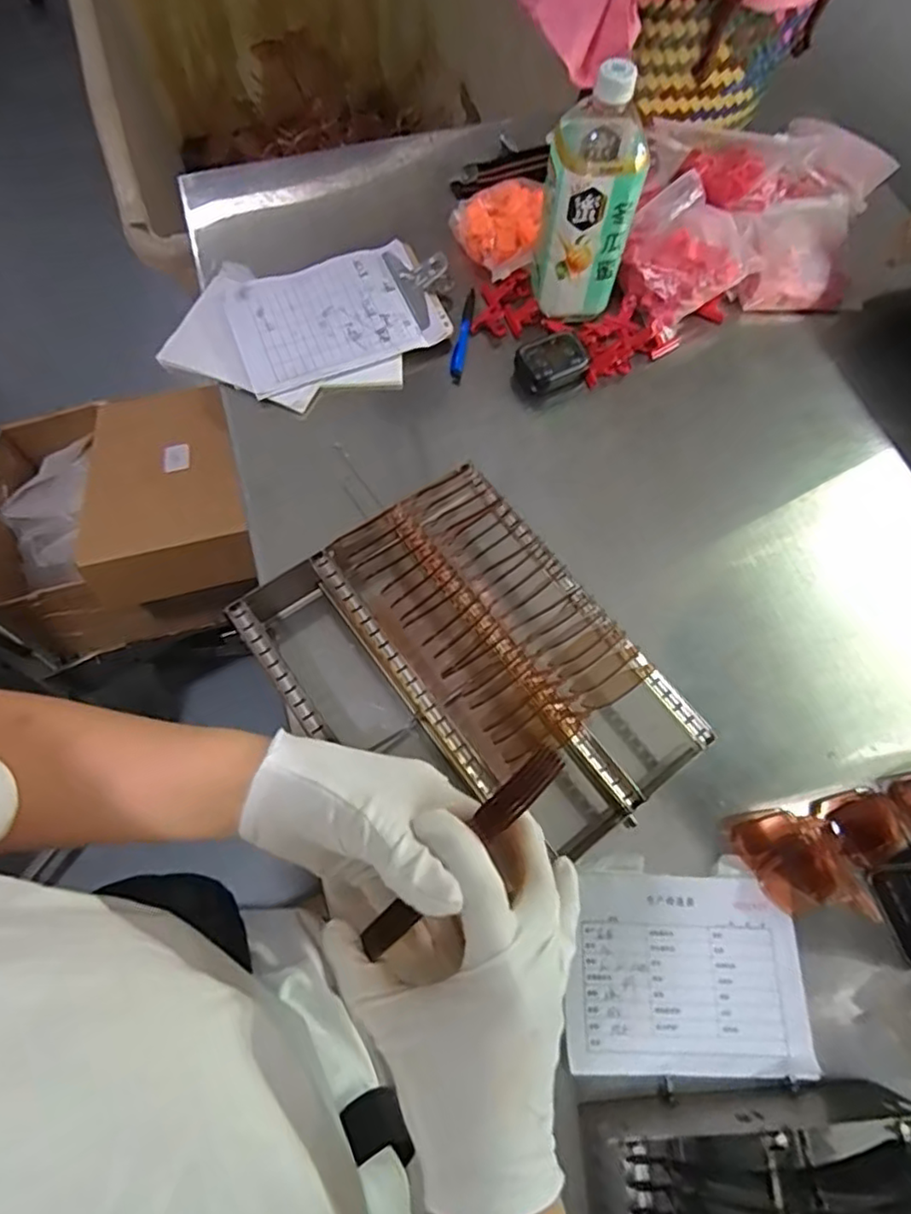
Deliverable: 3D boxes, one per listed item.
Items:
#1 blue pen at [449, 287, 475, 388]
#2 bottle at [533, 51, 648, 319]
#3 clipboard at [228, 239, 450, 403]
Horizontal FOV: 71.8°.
[{"bbox_3d":[0.008,-0.295,0.678,0.013,0.013,0.130,9,69,2],"label":"blue pen"},{"bbox_3d":[0.129,-0.389,0.602,0.086,0.208,0.097,12,69,3],"label":"bottle"},{"bbox_3d":[-0.122,-0.316,0.663,0.223,0.018,0.147,-22,71,-10],"label":"clipboard"}]

